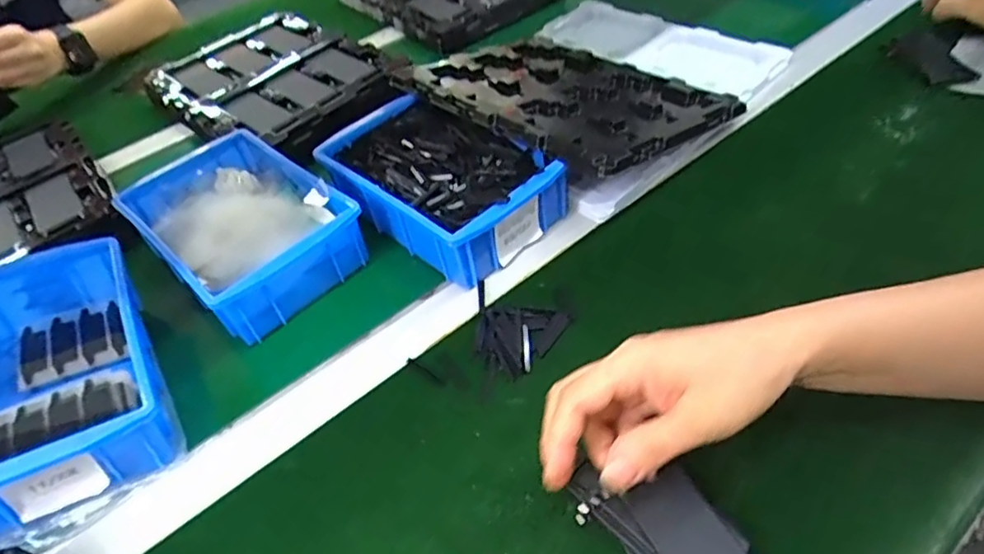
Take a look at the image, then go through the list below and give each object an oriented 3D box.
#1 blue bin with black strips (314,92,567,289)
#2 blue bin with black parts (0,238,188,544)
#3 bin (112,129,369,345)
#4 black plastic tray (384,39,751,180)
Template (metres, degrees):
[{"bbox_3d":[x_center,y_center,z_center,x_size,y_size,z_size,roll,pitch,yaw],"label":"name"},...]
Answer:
[{"bbox_3d":[-0.046,-0.086,0.524,0.127,0.062,0.208,-39,53,-24],"label":"blue bin with black strips"},{"bbox_3d":[-0.307,0.066,0.414,0.130,0.076,0.196,-28,50,-16],"label":"blue bin with black parts"},{"bbox_3d":[-0.221,-0.049,0.514,0.204,0.052,0.131,34,59,30],"label":"bin"},{"bbox_3d":[0.064,-0.180,0.585,0.217,0.019,0.275,-29,47,-32],"label":"black plastic tray"}]

